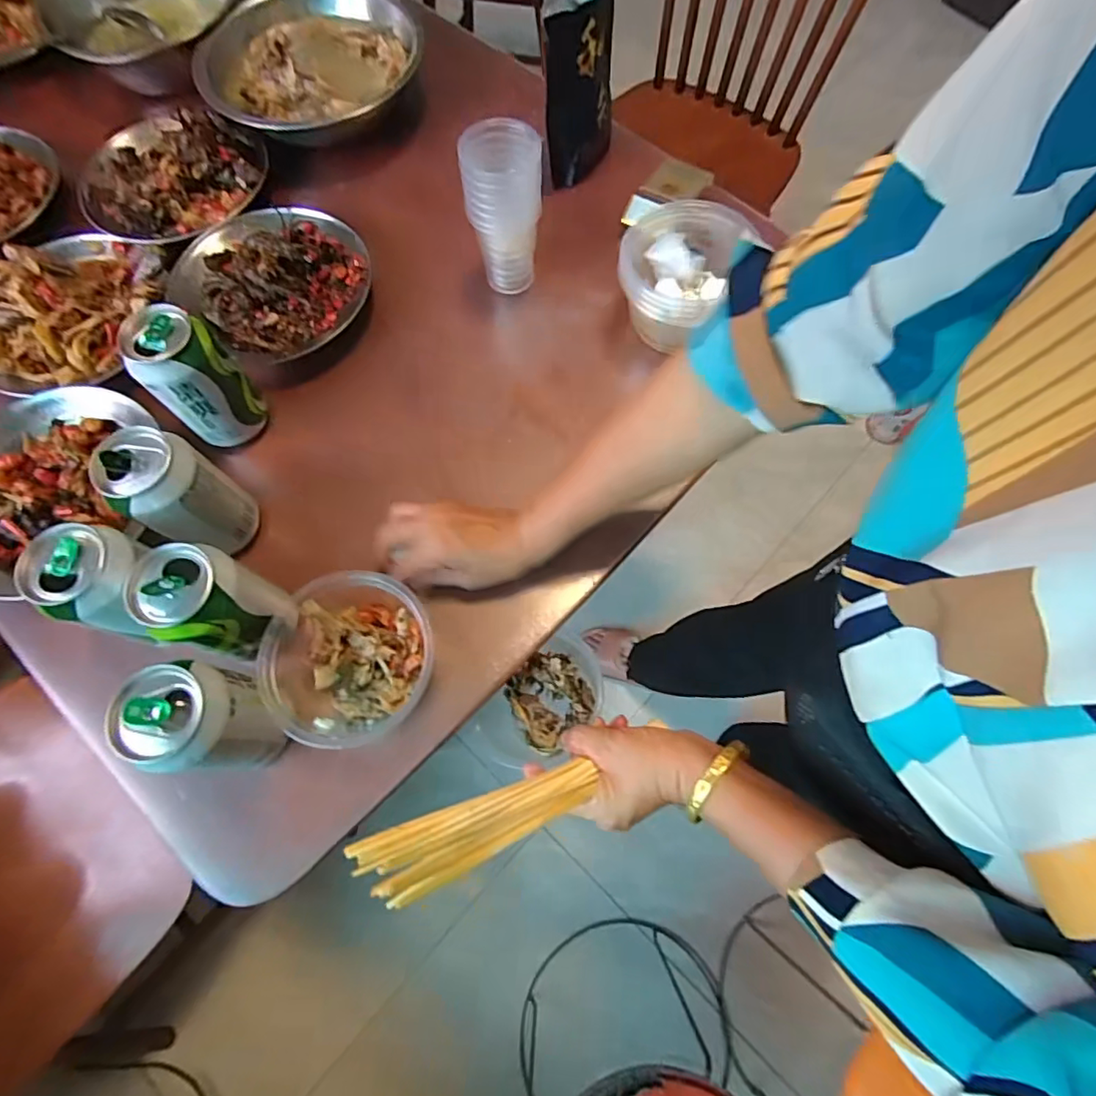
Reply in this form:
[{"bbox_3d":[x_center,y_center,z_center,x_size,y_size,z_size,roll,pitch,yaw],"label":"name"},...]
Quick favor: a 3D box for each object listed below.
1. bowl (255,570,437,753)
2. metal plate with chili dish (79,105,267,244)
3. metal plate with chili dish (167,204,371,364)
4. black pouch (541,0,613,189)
[{"bbox_3d":[-0.142,0.080,0.406,0.121,0.056,0.119,0,70,0],"label":"bowl"},{"bbox_3d":[-0.394,-0.395,0.581,0.187,0.044,0.171,0,70,0],"label":"metal plate with chili dish"},{"bbox_3d":[-0.263,-0.268,0.545,0.170,0.043,0.166,0,70,0],"label":"metal plate with chili dish"},{"bbox_3d":[0.031,-0.475,0.543,0.074,0.162,0.113,22,72,8],"label":"black pouch"}]

